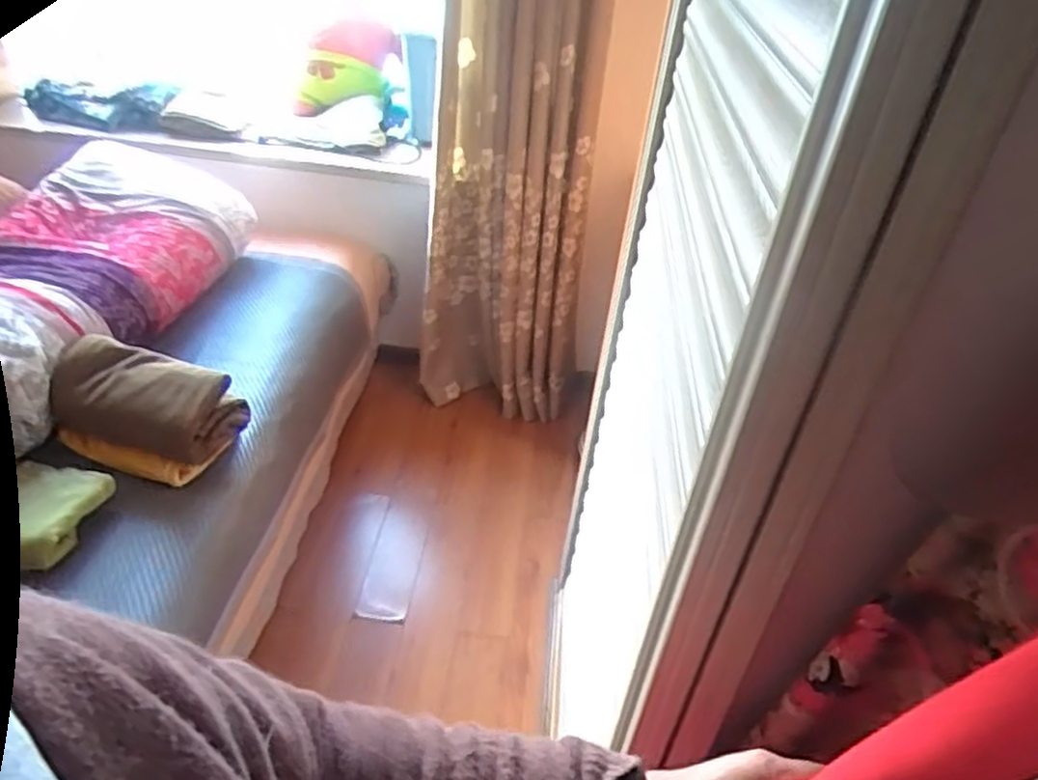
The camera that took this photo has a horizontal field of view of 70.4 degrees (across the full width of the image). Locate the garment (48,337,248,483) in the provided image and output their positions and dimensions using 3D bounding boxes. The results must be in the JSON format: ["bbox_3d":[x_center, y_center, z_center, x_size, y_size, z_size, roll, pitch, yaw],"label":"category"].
[{"bbox_3d":[-0.691,0.041,1.364,0.312,0.153,0.190,13,38,9],"label":"garment"}]

